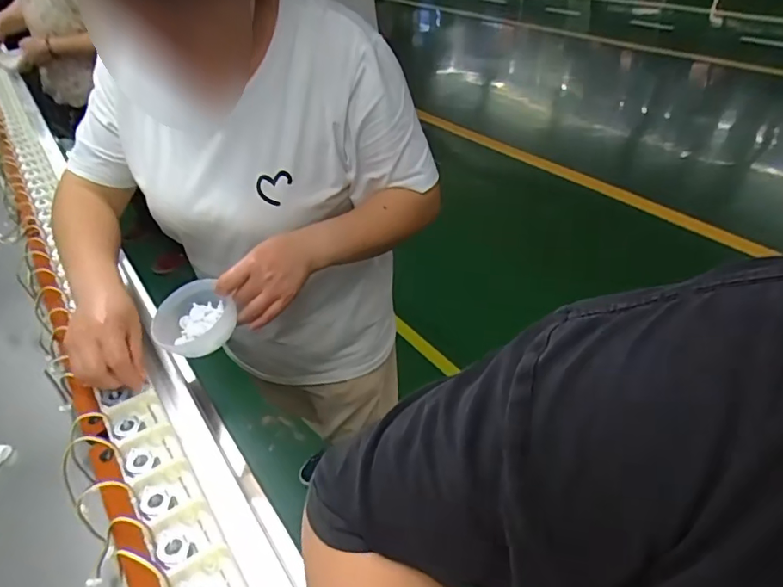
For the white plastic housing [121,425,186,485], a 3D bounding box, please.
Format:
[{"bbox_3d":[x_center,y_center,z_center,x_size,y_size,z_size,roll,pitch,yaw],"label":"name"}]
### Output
[{"bbox_3d":[-0.230,0.155,0.495,0.048,0.017,0.053,-29,44,-23],"label":"white plastic housing"}]

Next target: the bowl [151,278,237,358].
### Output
[{"bbox_3d":[-0.232,0.026,0.615,0.101,0.045,0.104,21,59,41],"label":"bowl"}]

